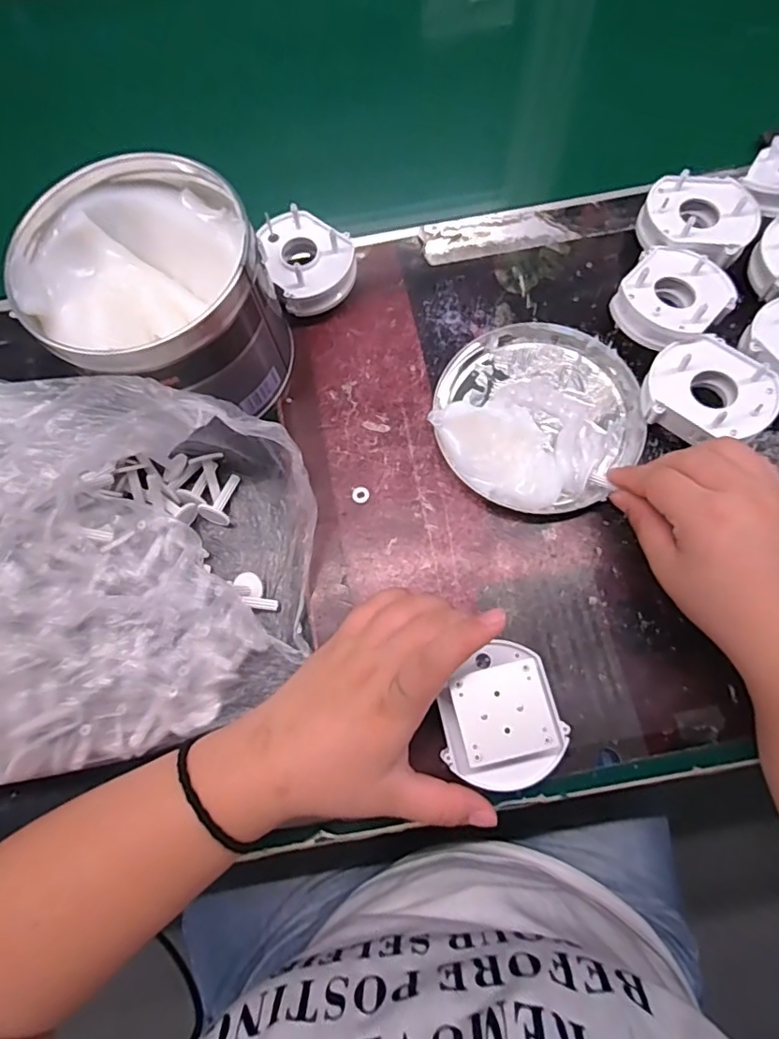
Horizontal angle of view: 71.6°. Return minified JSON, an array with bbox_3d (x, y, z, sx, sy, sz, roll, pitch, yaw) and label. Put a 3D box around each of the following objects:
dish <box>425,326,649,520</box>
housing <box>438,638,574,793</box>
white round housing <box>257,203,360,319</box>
[{"bbox_3d":[0.092,-0.069,0.338,0.126,0.029,0.126,-1,72,2],"label":"dish"},{"bbox_3d":[0.055,0.097,0.267,0.058,0.019,0.067,-11,72,-1],"label":"housing"},{"bbox_3d":[-0.054,-0.175,0.370,0.056,0.033,0.065,-24,73,-5],"label":"white round housing"}]

